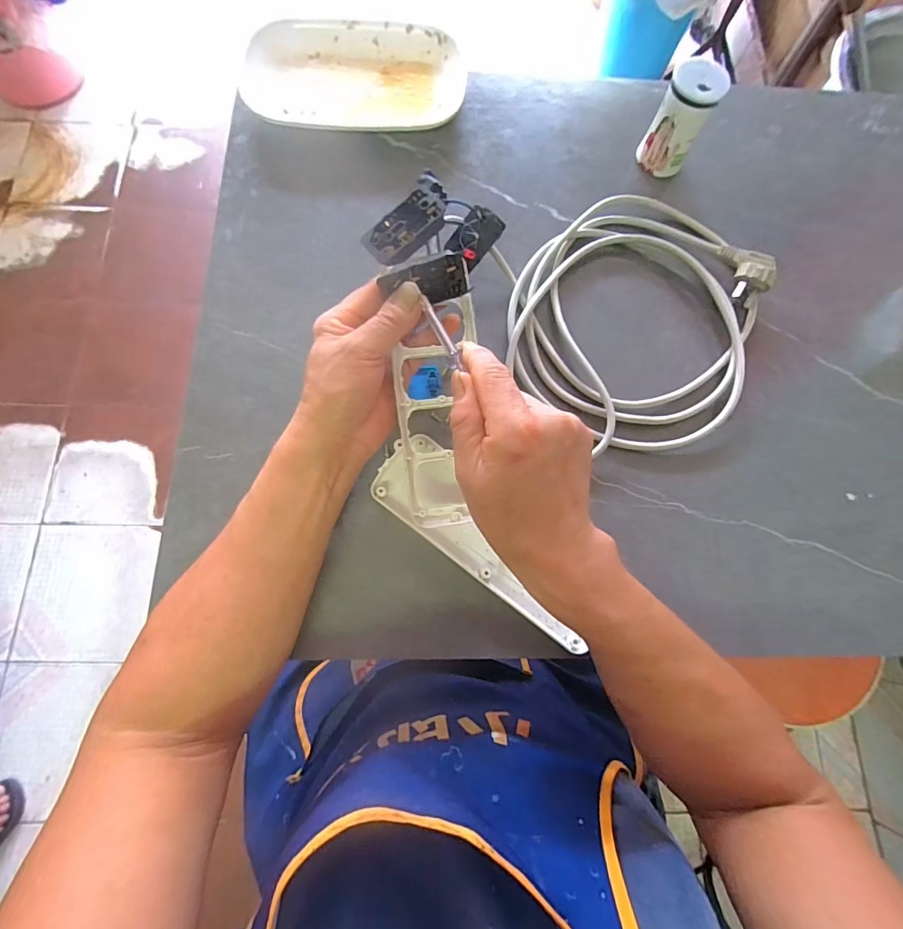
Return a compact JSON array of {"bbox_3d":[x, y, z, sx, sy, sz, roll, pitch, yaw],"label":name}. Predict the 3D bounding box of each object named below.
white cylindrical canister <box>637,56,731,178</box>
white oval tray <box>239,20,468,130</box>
[{"bbox_3d":[0.221,-0.330,0.434,0.047,0.086,0.042,32,76,7],"label":"white cylindrical canister"},{"bbox_3d":[-0.099,-0.404,0.468,0.216,0.029,0.119,-5,75,-3],"label":"white oval tray"}]

